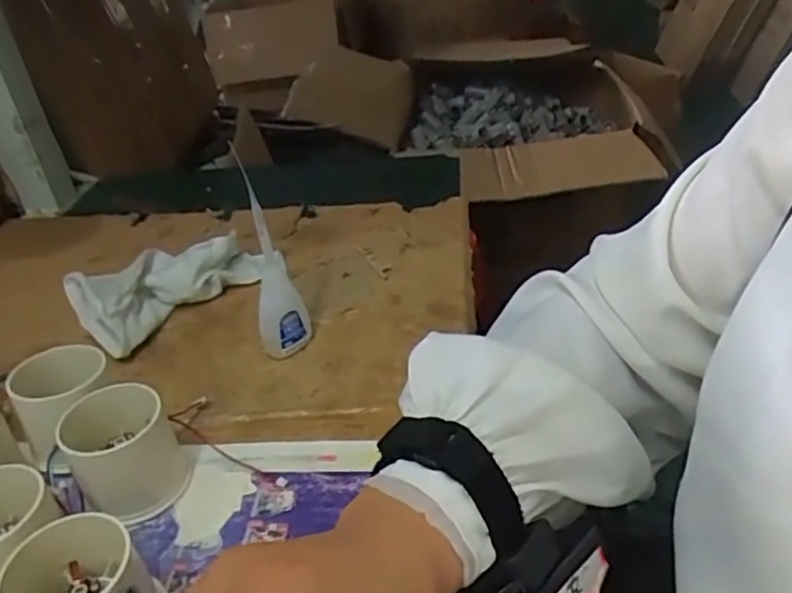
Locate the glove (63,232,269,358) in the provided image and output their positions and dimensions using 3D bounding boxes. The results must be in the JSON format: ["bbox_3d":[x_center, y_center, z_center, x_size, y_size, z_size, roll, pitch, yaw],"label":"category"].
[{"bbox_3d":[-0.167,-0.013,0.501,0.066,0.040,0.139,24,43,35],"label":"glove"}]

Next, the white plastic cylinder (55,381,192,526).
[{"bbox_3d":[-0.143,0.080,0.349,0.055,0.049,0.058,-23,38,-25],"label":"white plastic cylinder"}]

